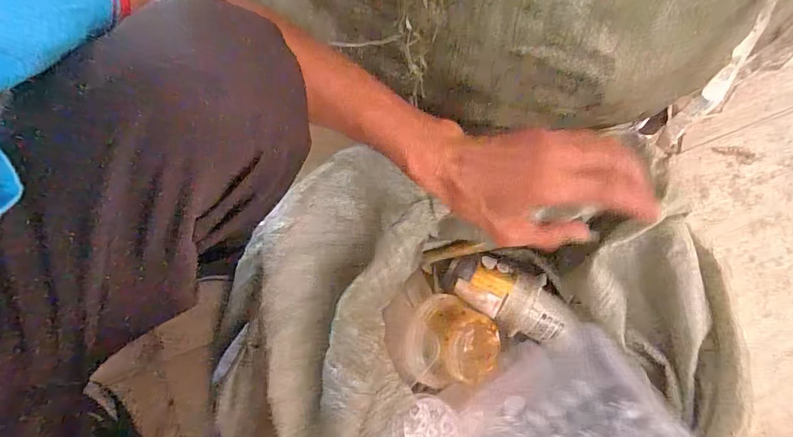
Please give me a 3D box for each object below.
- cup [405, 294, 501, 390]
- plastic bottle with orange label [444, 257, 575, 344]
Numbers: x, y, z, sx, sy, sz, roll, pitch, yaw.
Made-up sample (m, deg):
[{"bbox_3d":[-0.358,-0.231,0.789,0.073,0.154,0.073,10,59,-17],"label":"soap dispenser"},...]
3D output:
[{"bbox_3d":[0.068,0.149,0.505,0.108,0.059,0.107,0,75,-2],"label":"cup"},{"bbox_3d":[0.141,0.100,0.548,0.156,0.048,0.074,34,76,7],"label":"plastic bottle with orange label"}]

